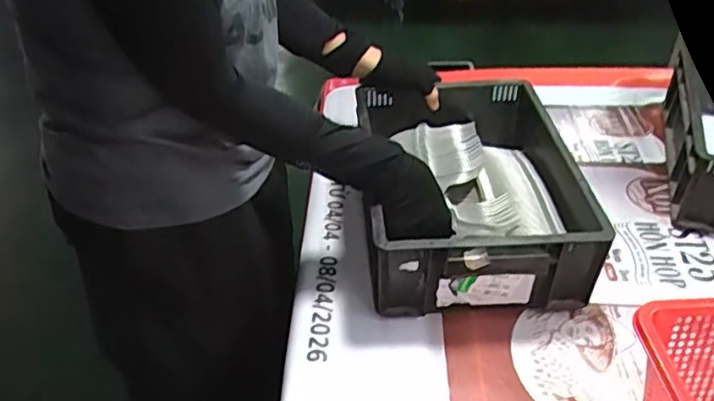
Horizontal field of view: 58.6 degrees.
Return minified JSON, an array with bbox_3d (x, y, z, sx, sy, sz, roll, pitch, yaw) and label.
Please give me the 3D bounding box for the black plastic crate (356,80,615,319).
[{"bbox_3d":[0.136,-0.016,0.808,0.248,0.116,0.348,-2,39,-2],"label":"black plastic crate"}]

